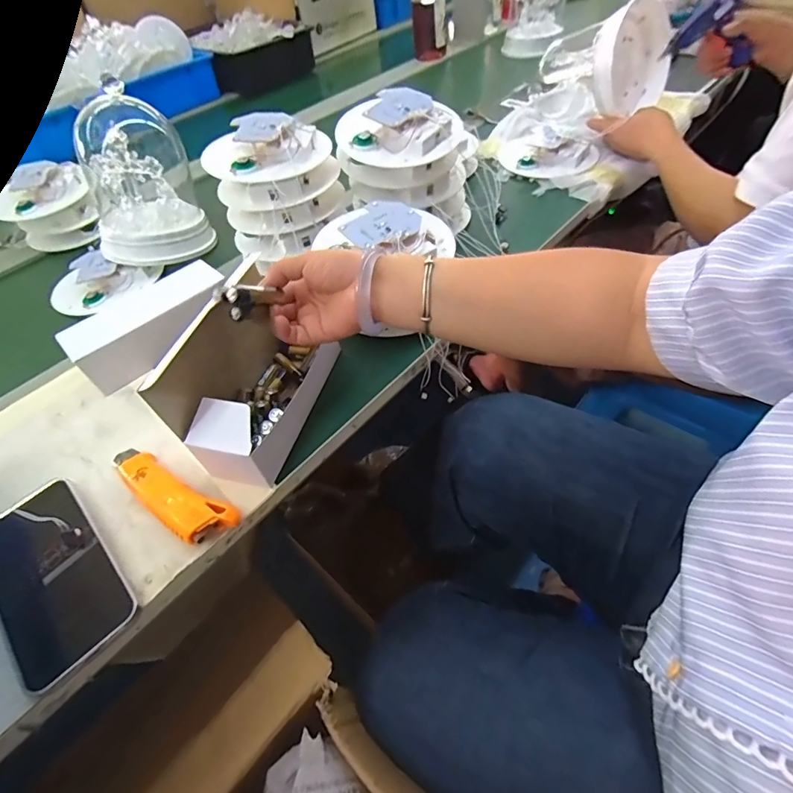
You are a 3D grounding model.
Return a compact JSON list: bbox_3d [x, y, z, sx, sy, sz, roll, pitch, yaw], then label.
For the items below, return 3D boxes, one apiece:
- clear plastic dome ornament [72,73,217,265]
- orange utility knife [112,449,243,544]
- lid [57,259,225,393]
[{"bbox_3d":[-0.343,-0.284,0.573,0.140,0.184,0.131,-25,52,-13],"label":"clear plastic dome ornament"},{"bbox_3d":[-0.197,0.077,0.369,0.148,0.023,0.040,25,58,25],"label":"orange utility knife"},{"bbox_3d":[-0.270,-0.084,0.489,0.077,0.048,0.173,35,63,30],"label":"lid"}]

